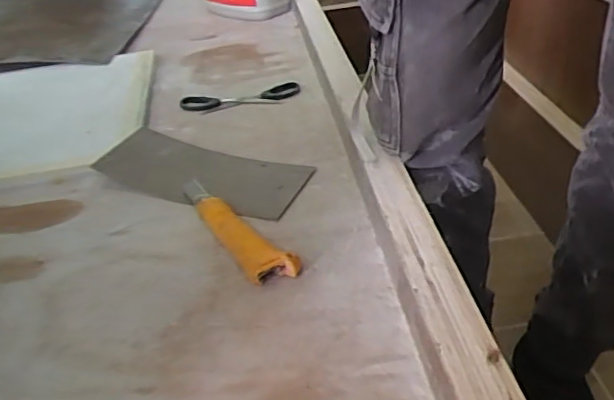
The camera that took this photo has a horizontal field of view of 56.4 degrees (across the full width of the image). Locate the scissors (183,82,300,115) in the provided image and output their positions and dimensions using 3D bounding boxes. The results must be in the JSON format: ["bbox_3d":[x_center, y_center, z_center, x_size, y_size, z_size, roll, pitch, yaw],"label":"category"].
[{"bbox_3d":[-0.091,-0.136,0.764,0.159,0.007,0.057,-6,34,3],"label":"scissors"}]

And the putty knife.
[{"bbox_3d":[-0.092,-0.020,0.589,0.141,0.023,0.316,-33,41,-32],"label":"putty knife"}]

